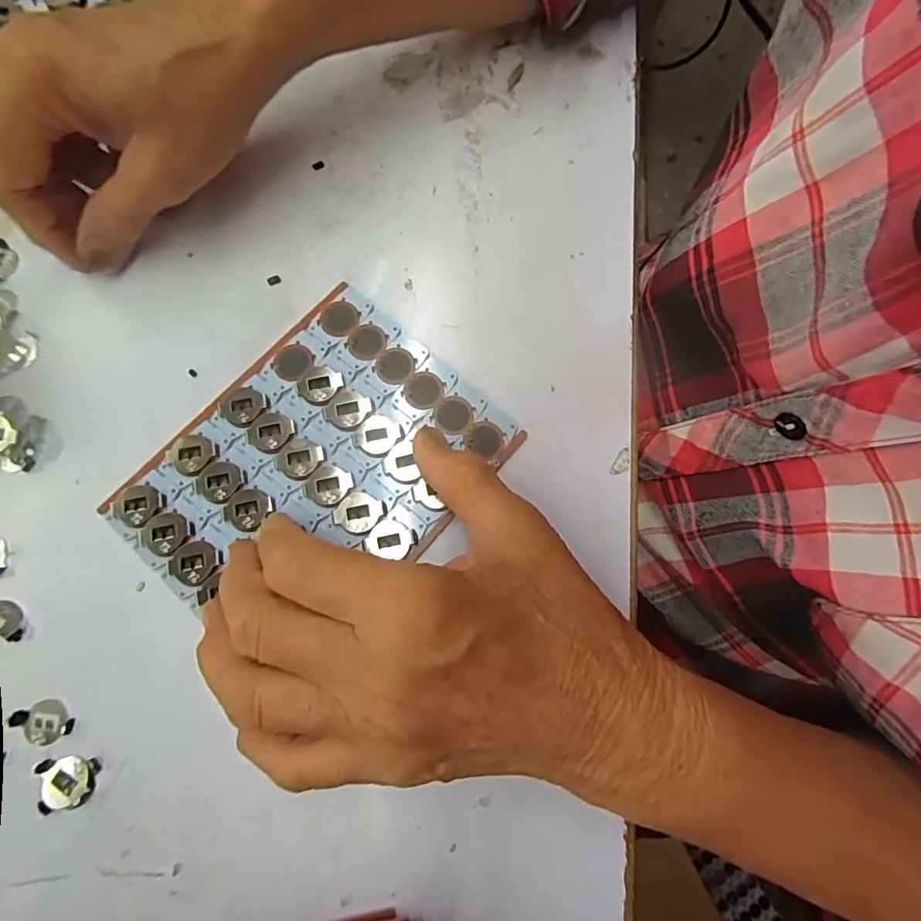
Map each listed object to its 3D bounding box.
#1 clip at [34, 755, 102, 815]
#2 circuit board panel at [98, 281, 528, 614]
[{"bbox_3d":[-0.149,0.121,0.196,0.021,0.004,0.018,-9,76,-4],"label":"clip"},{"bbox_3d":[-0.065,0.004,0.227,0.113,0.006,0.143,42,78,8],"label":"circuit board panel"}]

